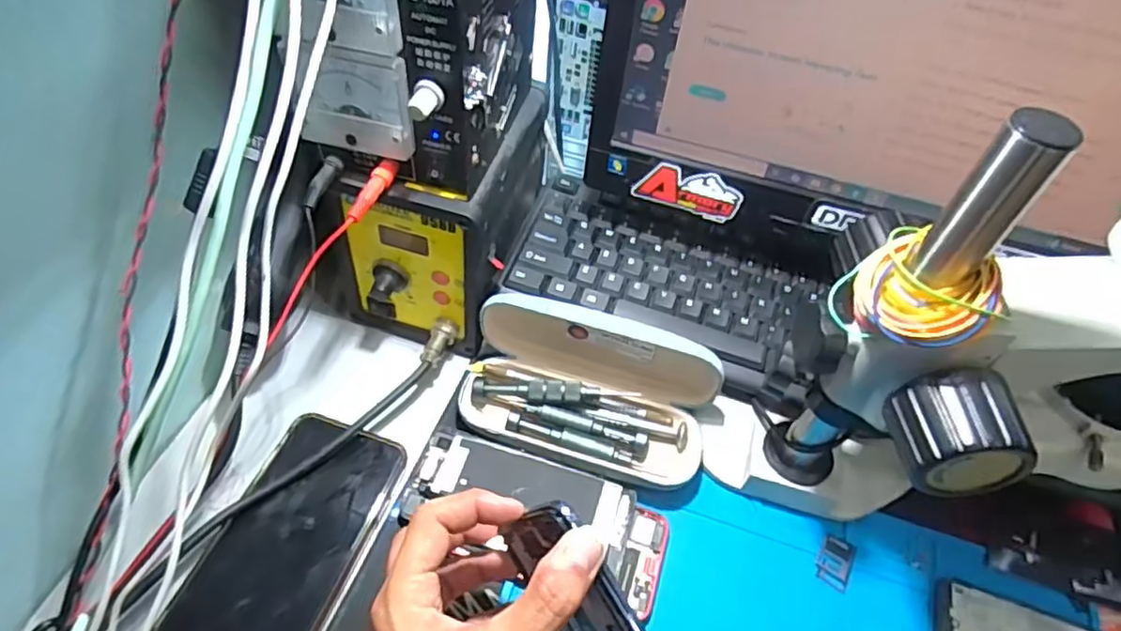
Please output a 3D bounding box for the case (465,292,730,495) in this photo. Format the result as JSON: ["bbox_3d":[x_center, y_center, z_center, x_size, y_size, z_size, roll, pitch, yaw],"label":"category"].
[{"bbox_3d":[0.018,0.044,0.426,0.161,0.062,0.096,15,52,6],"label":"case"}]

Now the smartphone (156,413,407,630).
[{"bbox_3d":[-0.158,0.133,0.376,0.078,0.012,0.161,15,56,7],"label":"smartphone"}]

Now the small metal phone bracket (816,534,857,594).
[{"bbox_3d":[0.169,0.150,0.402,0.020,0.004,0.031,25,54,13],"label":"small metal phone bracket"}]

